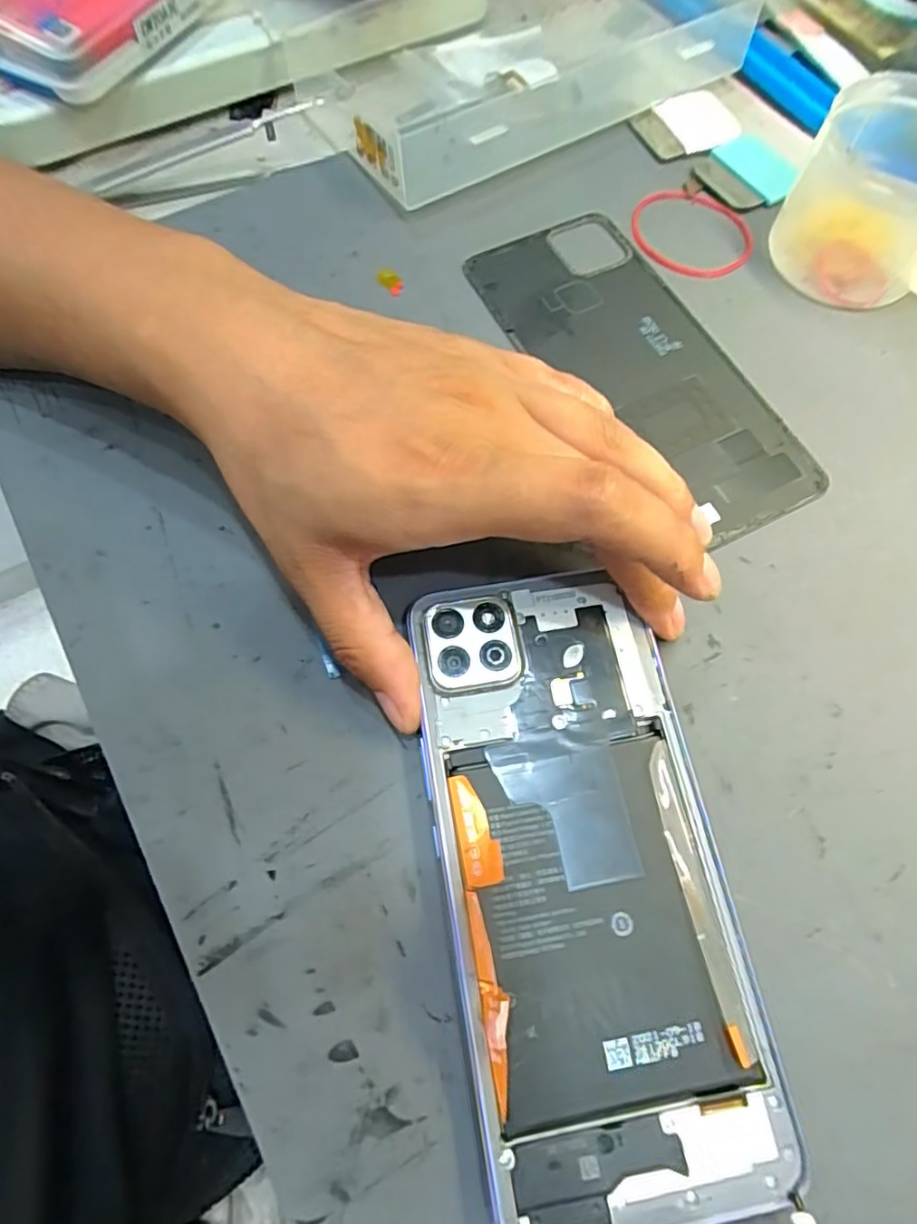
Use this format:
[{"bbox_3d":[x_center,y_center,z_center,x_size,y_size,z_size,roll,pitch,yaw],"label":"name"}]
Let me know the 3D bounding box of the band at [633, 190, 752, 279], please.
[{"bbox_3d":[0.100,-0.163,0.254,0.051,0.004,0.052,10,69,3],"label":"band"}]

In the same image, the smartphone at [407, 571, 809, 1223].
[{"bbox_3d":[0.032,0.065,0.159,0.073,0.005,0.156,-9,69,-4],"label":"smartphone"}]

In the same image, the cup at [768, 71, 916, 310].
[{"bbox_3d":[0.167,-0.165,0.234,0.064,0.046,0.072,28,71,9],"label":"cup"}]

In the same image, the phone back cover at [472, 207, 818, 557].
[{"bbox_3d":[0.068,-0.096,0.228,0.070,0.004,0.156,-27,72,-11],"label":"phone back cover"}]

